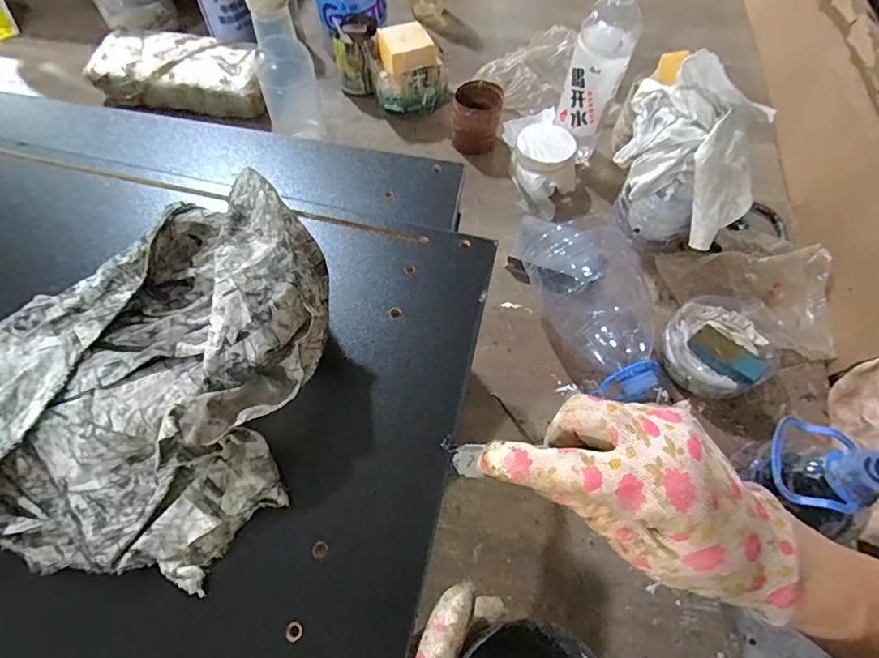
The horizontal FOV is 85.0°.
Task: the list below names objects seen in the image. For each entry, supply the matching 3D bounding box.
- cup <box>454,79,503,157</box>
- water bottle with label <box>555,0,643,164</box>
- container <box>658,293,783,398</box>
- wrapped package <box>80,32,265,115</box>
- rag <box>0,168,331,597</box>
[{"bbox_3d":[0.049,-0.282,0.649,0.066,0.070,0.068,7,62,1],"label":"cup"},{"bbox_3d":[0.184,-0.298,0.570,0.065,0.223,0.062,19,63,7],"label":"water bottle with label"},{"bbox_3d":[0.293,0.013,0.499,0.103,0.052,0.113,1,62,-2],"label":"container"},{"bbox_3d":[-0.361,-0.358,0.678,0.245,0.062,0.112,4,62,-1],"label":"wrapped package"},{"bbox_3d":[-0.139,0.013,0.224,0.155,0.057,0.173,12,63,4],"label":"rag"}]

